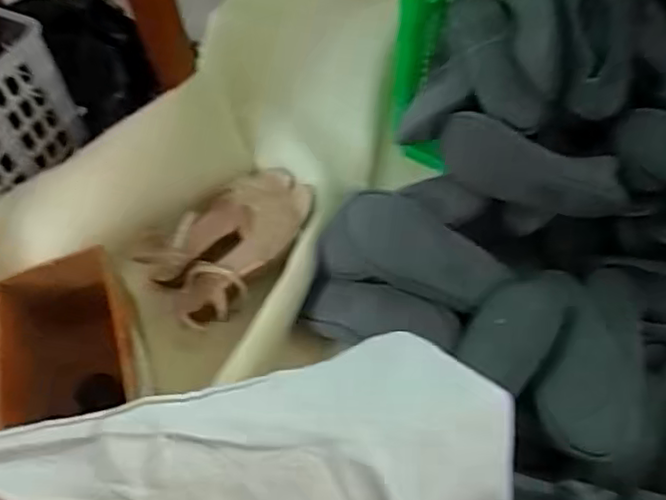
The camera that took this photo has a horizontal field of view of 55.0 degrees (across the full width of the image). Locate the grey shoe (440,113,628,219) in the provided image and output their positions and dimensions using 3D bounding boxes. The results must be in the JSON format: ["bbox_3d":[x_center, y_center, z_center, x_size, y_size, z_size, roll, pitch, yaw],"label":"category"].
[{"bbox_3d":[0.249,-0.103,0.817,0.236,0.095,0.052,25,37,17],"label":"grey shoe"}]

